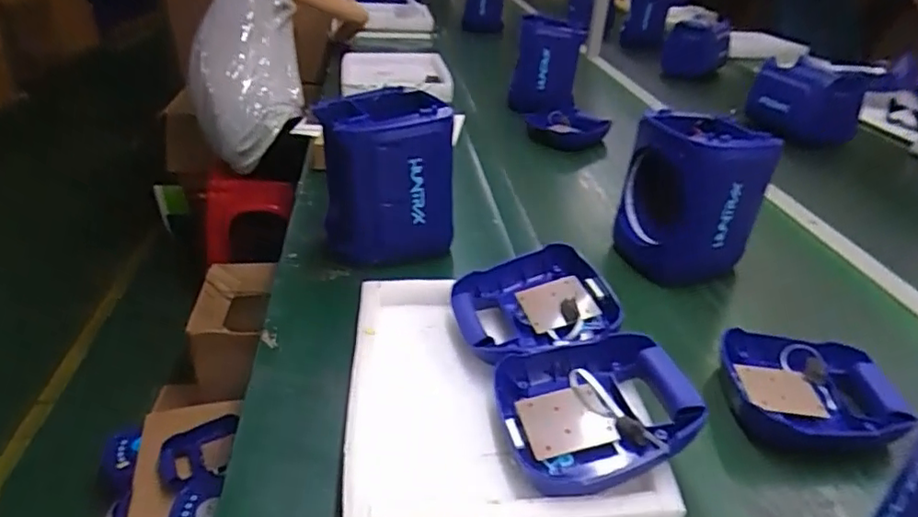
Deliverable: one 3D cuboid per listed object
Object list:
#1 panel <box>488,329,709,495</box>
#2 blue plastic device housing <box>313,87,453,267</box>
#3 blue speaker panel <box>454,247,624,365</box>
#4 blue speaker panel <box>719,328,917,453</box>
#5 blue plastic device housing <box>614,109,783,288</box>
[{"bbox_3d":[0.136,0.146,0.586,0.184,0.073,0.169,-2,31,-10],"label":"panel"},{"bbox_3d":[-0.108,-0.119,0.898,0.183,0.224,0.151,-1,31,-8],"label":"blue plastic device housing"},{"bbox_3d":[0.087,0.059,0.723,0.179,0.064,0.162,-1,32,-6],"label":"blue speaker panel"},{"bbox_3d":[0.404,0.150,0.686,0.191,0.056,0.157,6,32,6],"label":"blue speaker panel"},{"bbox_3d":[0.338,-0.089,0.926,0.138,0.226,0.170,-10,34,-20],"label":"blue plastic device housing"}]

